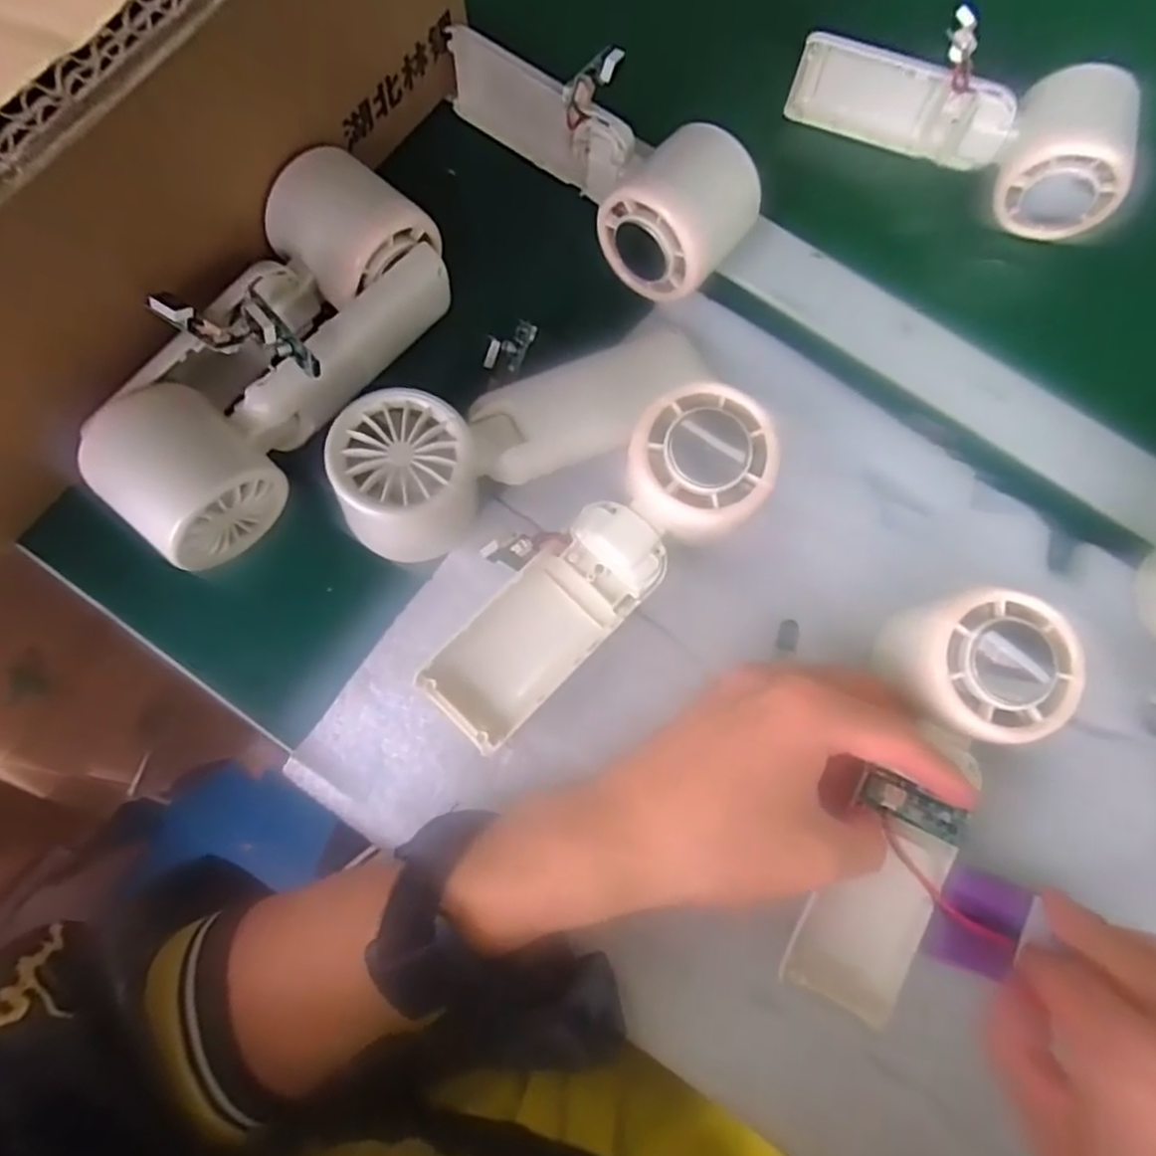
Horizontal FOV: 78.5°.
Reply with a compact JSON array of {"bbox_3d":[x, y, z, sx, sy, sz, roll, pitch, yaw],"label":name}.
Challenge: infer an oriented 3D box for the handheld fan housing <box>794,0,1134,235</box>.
[{"bbox_3d":[0.196,-0.237,0.353,0.164,0.059,0.056,31,80,5],"label":"handheld fan housing"}]

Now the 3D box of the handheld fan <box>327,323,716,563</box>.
[{"bbox_3d":[-0.023,-0.062,0.307,0.168,0.054,0.056,-29,78,-21],"label":"handheld fan"}]

